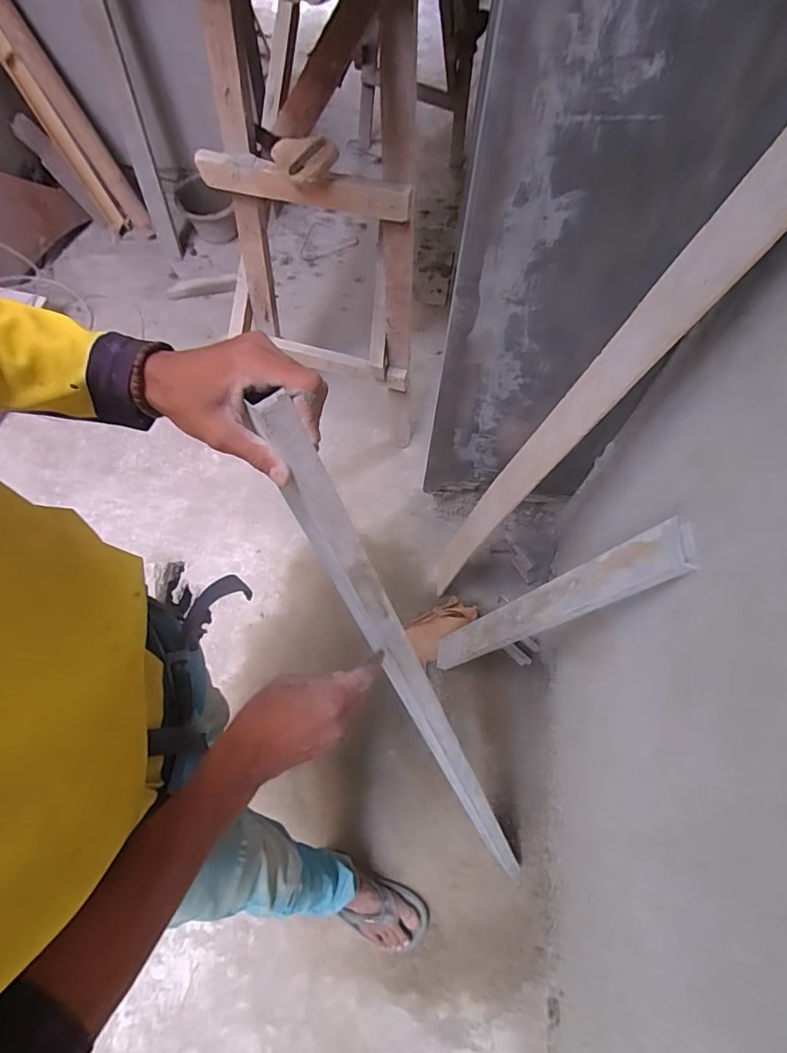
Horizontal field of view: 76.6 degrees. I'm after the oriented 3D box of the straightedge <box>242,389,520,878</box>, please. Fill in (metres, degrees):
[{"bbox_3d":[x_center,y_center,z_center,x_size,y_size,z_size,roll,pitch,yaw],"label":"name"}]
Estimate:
[{"bbox_3d":[0.065,0.289,0.669,0.036,1.028,0.033,-37,42,-18],"label":"straightedge"}]

